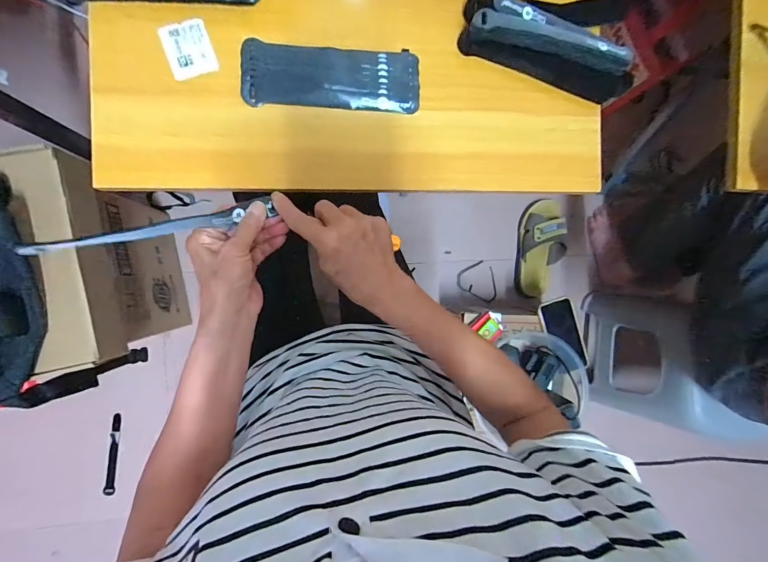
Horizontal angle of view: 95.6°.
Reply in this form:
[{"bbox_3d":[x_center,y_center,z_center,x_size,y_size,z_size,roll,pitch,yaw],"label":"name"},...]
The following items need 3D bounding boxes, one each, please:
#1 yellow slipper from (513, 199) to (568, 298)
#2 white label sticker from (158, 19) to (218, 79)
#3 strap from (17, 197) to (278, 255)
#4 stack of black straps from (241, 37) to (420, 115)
[{"bbox_3d":[0.414,-0.085,0.904,0.113,0.073,0.255,2,92,-7],"label":"yellow slipper"},{"bbox_3d":[-0.215,-0.255,0.385,0.049,0.005,0.058,-19,94,-6],"label":"white label sticker"},{"bbox_3d":[-0.189,-0.046,0.299,0.184,0.011,0.022,-18,95,-27],"label":"strap"},{"bbox_3d":[-0.059,-0.234,0.401,0.198,0.010,0.073,-1,92,-7],"label":"stack of black straps"}]

